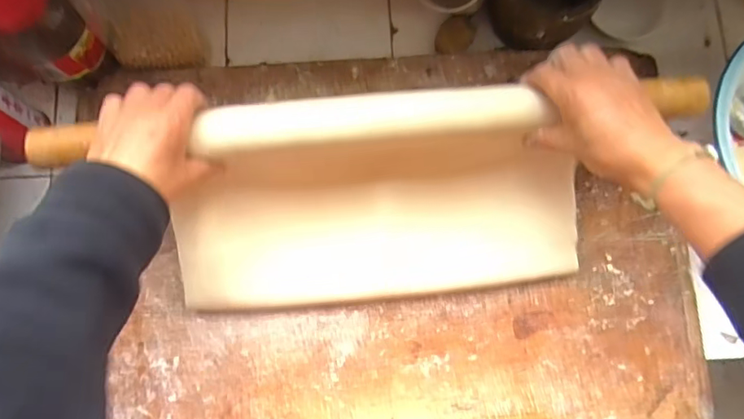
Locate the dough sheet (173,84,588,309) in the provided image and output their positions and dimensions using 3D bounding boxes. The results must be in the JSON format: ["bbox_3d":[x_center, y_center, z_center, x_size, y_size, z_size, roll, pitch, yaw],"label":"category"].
[{"bbox_3d":[0.008,-0.017,0.489,0.386,0.047,0.210,-5,119,-4],"label":"dough sheet"}]

